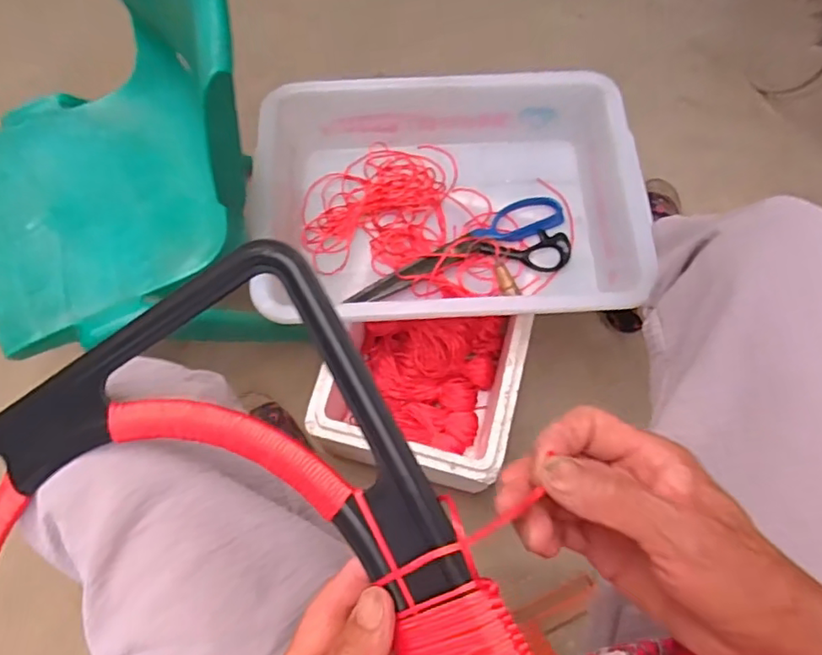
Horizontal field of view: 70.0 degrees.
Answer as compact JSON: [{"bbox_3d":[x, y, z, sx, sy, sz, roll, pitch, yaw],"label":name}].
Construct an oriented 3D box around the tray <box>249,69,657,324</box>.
[{"bbox_3d":[0.039,-0.148,0.679,0.413,0.097,0.288,-4,67,-1],"label":"tray"}]

